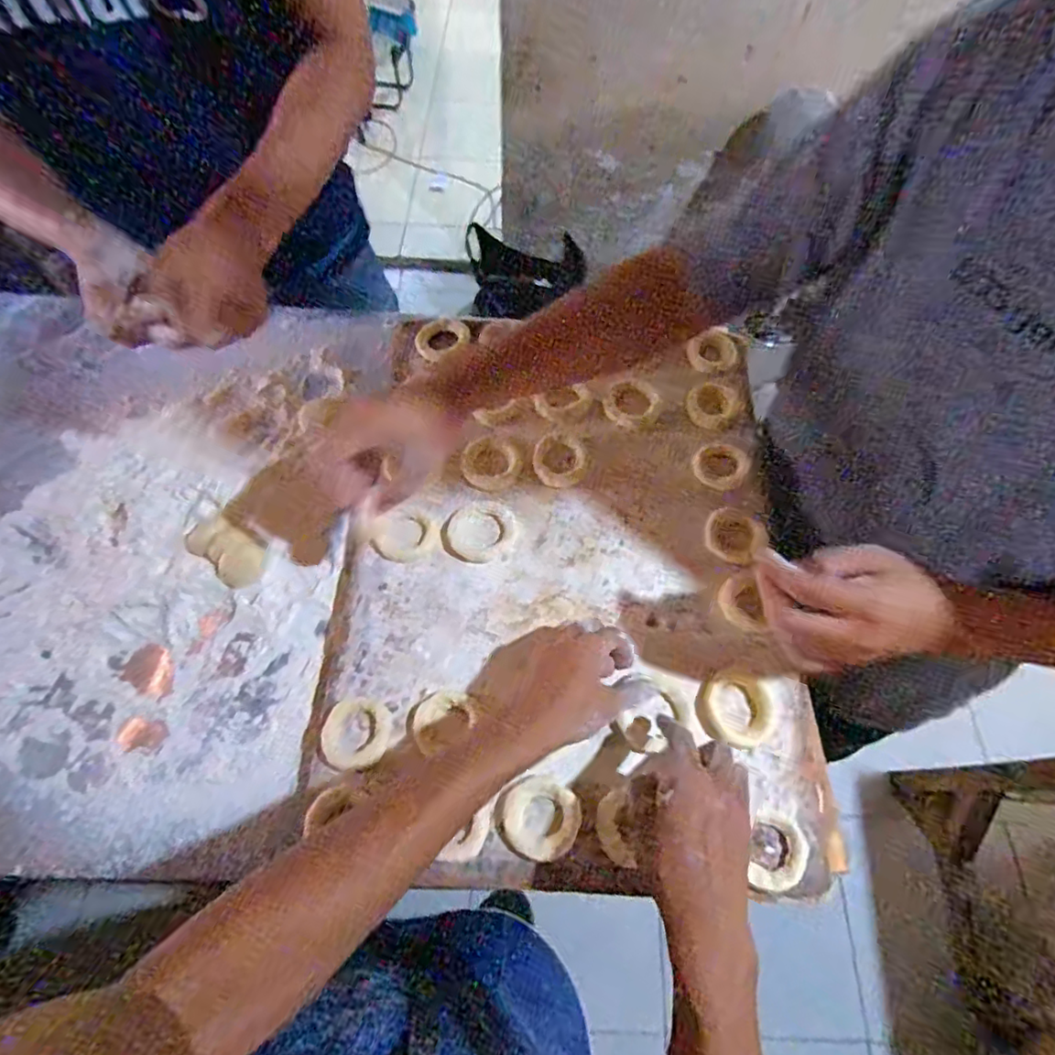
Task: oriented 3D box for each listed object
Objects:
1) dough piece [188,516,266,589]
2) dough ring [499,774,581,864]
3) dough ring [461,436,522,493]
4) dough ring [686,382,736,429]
[{"bbox_3d":[-0.292,0.023,0.573,0.074,0.024,0.047,38,72,18],"label":"dough piece"},{"bbox_3d":[0.010,0.231,0.464,0.060,0.012,0.057,-1,65,3],"label":"dough ring"},{"bbox_3d":[-0.038,-0.067,0.614,0.060,0.005,0.065,-1,65,3],"label":"dough ring"},{"bbox_3d":[0.197,-0.132,0.631,0.050,0.009,0.052,-1,65,3],"label":"dough ring"}]

